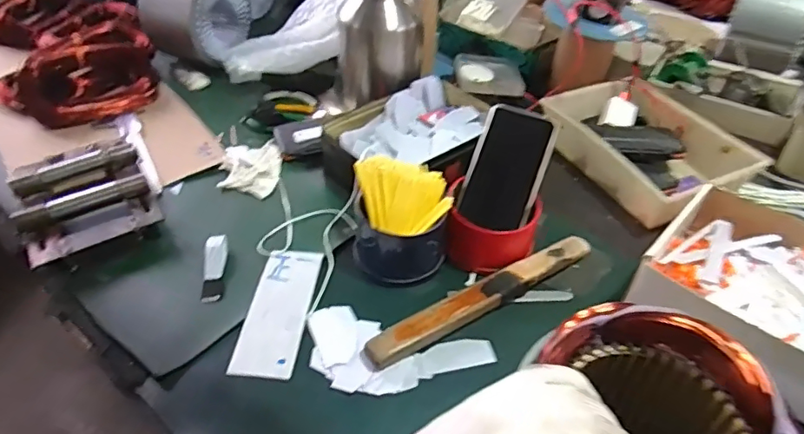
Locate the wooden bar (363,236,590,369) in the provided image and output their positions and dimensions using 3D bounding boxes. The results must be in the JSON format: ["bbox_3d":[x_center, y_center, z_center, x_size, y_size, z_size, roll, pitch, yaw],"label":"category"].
[{"bbox_3d":[0.087,0.078,0.541,0.274,0.020,0.029,-24,48,-24],"label":"wooden bar"}]

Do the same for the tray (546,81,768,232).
[{"bbox_3d":[0.320,-0.092,0.719,0.177,0.068,0.252,-21,47,-21],"label":"tray"}]

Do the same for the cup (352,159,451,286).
[{"bbox_3d":[-0.002,0.002,0.571,0.100,0.085,0.101,0,43,0],"label":"cup"}]

